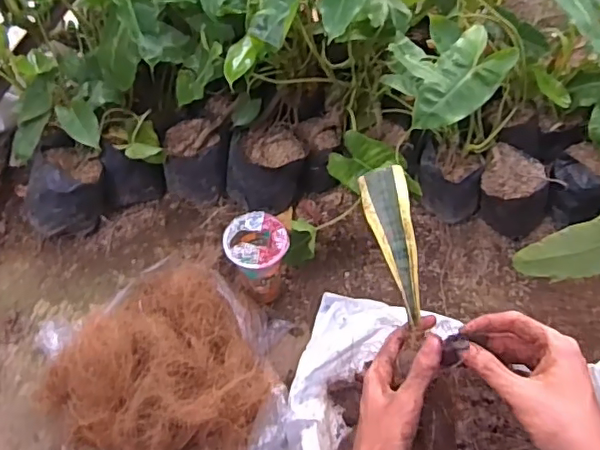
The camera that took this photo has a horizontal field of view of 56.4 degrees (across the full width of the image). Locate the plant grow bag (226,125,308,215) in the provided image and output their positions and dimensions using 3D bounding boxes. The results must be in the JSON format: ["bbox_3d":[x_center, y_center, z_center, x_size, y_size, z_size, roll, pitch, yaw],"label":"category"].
[{"bbox_3d":[-0.063,-0.099,0.980,0.122,0.108,0.124,36,68,20],"label":"plant grow bag"}]

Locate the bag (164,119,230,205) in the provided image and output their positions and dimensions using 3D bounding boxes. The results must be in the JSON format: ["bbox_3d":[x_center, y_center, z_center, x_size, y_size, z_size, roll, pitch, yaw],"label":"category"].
[{"bbox_3d":[-0.178,-0.111,1.003,0.114,0.114,0.118,4,61,5],"label":"bag"}]

